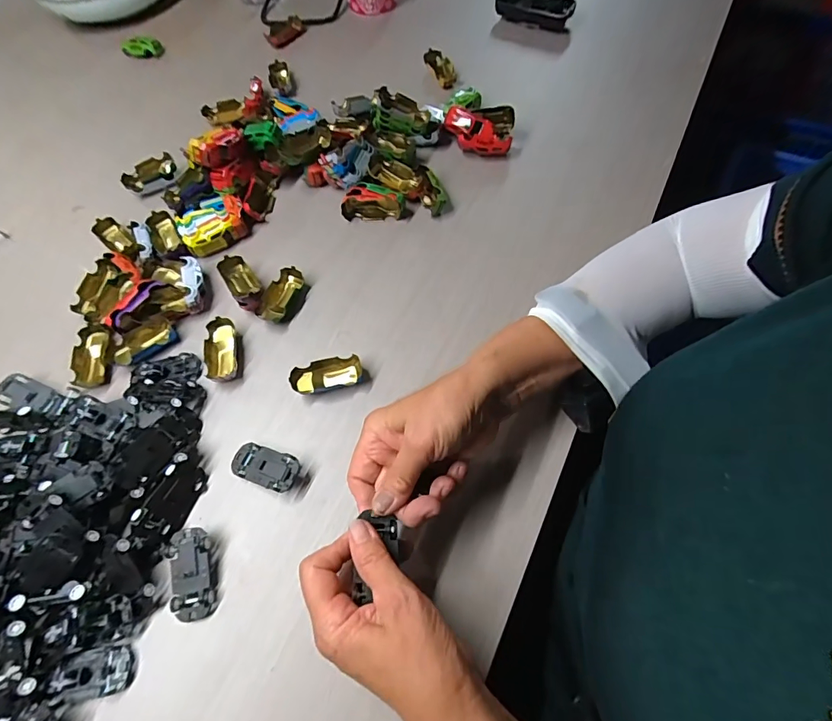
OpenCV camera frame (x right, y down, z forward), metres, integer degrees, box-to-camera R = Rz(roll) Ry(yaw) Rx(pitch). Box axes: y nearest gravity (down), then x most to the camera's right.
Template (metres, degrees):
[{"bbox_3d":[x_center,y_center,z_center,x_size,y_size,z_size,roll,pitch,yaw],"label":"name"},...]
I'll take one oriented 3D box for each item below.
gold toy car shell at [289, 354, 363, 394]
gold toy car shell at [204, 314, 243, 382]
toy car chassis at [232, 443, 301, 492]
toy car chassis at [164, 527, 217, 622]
[{"bbox_3d":[-0.082,0.014,0.405,0.064,0.016,0.028,-16,63,-4],"label":"gold toy car shell"},{"bbox_3d":[-0.189,-0.010,0.425,0.031,0.017,0.063,-14,63,-3],"label":"gold toy car shell"},{"bbox_3d":[-0.127,0.091,0.370,0.063,0.019,0.031,16,65,12],"label":"toy car chassis"},{"bbox_3d":[-0.174,0.165,0.337,0.034,0.016,0.064,-9,63,-1],"label":"toy car chassis"}]

